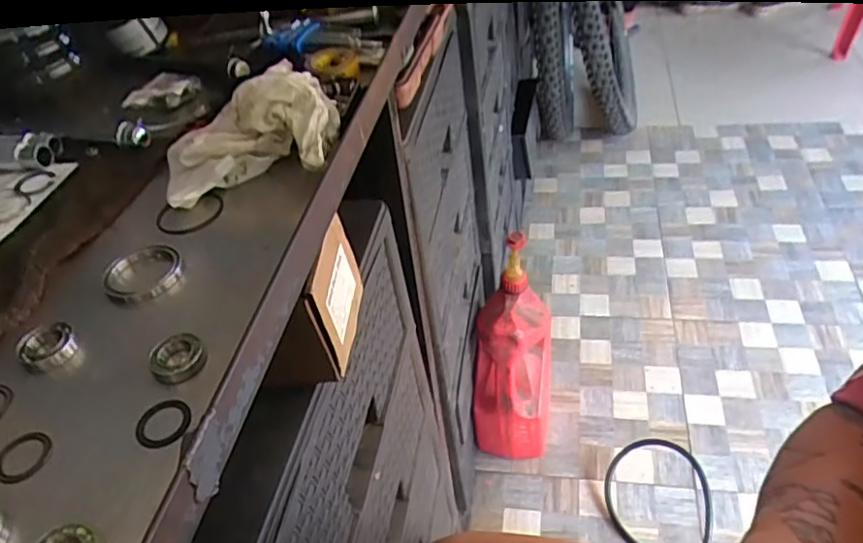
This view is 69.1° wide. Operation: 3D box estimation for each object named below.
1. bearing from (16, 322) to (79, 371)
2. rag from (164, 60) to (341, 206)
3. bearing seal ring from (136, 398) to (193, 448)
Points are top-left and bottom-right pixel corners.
[{"bbox_3d":[-0.191,0.037,0.311,0.025,0.012,0.025,-6,43,5],"label":"bearing"},{"bbox_3d":[-0.118,-0.086,0.399,0.115,0.052,0.087,-28,42,3],"label":"rag"},{"bbox_3d":[-0.116,0.066,0.271,0.024,0.004,0.023,-6,43,5],"label":"bearing seal ring"}]

